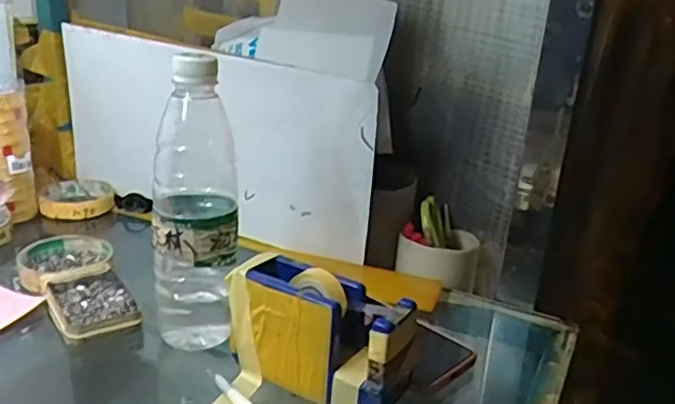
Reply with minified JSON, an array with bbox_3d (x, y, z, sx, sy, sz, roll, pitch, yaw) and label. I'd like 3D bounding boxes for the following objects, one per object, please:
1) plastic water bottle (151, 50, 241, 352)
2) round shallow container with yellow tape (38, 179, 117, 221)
[{"bbox_3d":[-0.110,-0.001,0.500,0.062,0.219,0.067,0,21,-10],"label":"plastic water bottle"},{"bbox_3d":[-0.319,-0.002,0.790,0.086,0.025,0.092,-6,22,-22],"label":"round shallow container with yellow tape"}]

